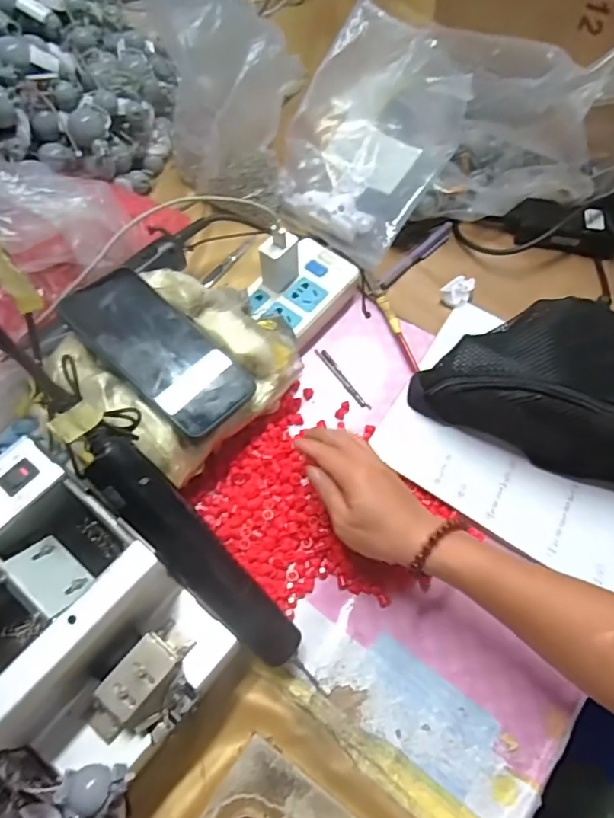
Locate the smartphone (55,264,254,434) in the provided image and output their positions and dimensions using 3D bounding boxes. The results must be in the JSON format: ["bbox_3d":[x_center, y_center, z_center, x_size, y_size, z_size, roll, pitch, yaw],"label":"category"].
[{"bbox_3d":[-0.120,-0.050,0.446,0.155,0.010,0.075,42,60,6],"label":"smartphone"}]

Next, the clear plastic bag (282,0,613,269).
[{"bbox_3d":[0.156,-0.304,0.579,0.341,0.175,0.202,-15,64,-11],"label":"clear plastic bag"}]

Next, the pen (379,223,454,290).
[{"bbox_3d":[0.121,-0.170,0.613,0.016,0.015,0.125,40,67,17],"label":"pen"}]

